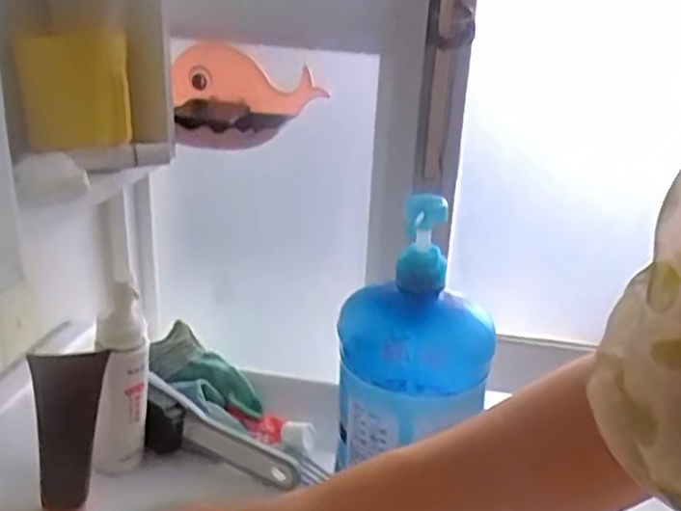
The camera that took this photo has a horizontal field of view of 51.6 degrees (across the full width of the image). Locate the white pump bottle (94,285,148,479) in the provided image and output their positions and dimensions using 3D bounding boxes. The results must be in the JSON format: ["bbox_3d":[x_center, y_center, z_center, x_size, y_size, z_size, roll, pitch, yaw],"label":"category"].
[{"bbox_3d":[-0.177,0.107,0.566,0.041,0.170,0.035,2,23,-2],"label":"white pump bottle"}]

